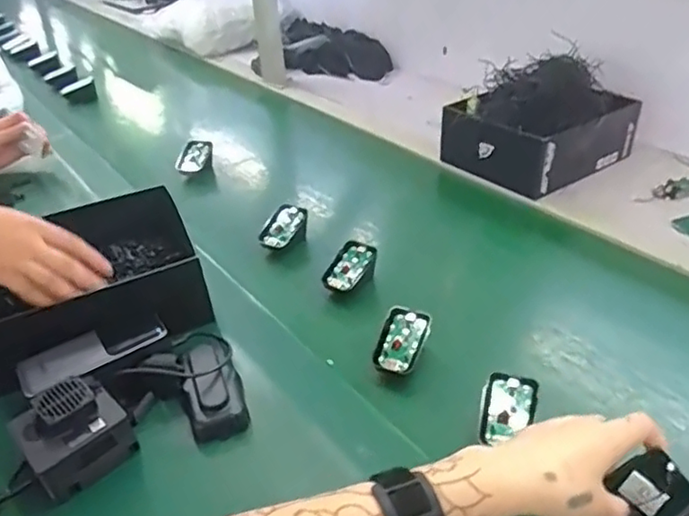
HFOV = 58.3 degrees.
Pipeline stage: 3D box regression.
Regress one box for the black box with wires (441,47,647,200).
[{"bbox_3d":[0.293,-0.212,0.928,0.242,0.139,0.188,-27,40,-28],"label":"black box with wires"}]

